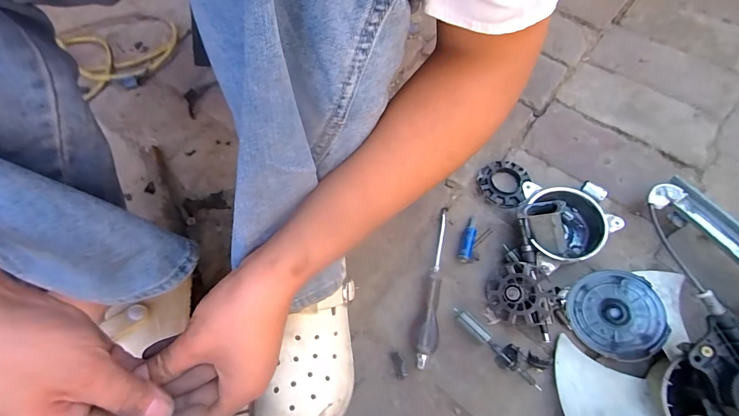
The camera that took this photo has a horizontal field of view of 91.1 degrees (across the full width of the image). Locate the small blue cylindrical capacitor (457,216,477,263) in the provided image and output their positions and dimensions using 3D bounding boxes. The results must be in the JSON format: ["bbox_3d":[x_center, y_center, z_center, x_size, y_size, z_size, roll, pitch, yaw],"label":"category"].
[{"bbox_3d":[0.140,0.042,0.506,0.017,0.014,0.069,17,65,12],"label":"small blue cylindrical capacitor"}]

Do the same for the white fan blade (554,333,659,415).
[{"bbox_3d":[0.259,0.200,0.399,0.095,0.030,0.105,6,63,7],"label":"white fan blade"}]

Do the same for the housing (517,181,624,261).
[{"bbox_3d":[0.263,0.013,0.482,0.128,0.060,0.122,0,63,4],"label":"housing"}]

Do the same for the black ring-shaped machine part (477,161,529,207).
[{"bbox_3d":[0.198,-0.041,0.544,0.068,0.016,0.078,18,65,13],"label":"black ring-shaped machine part"}]

